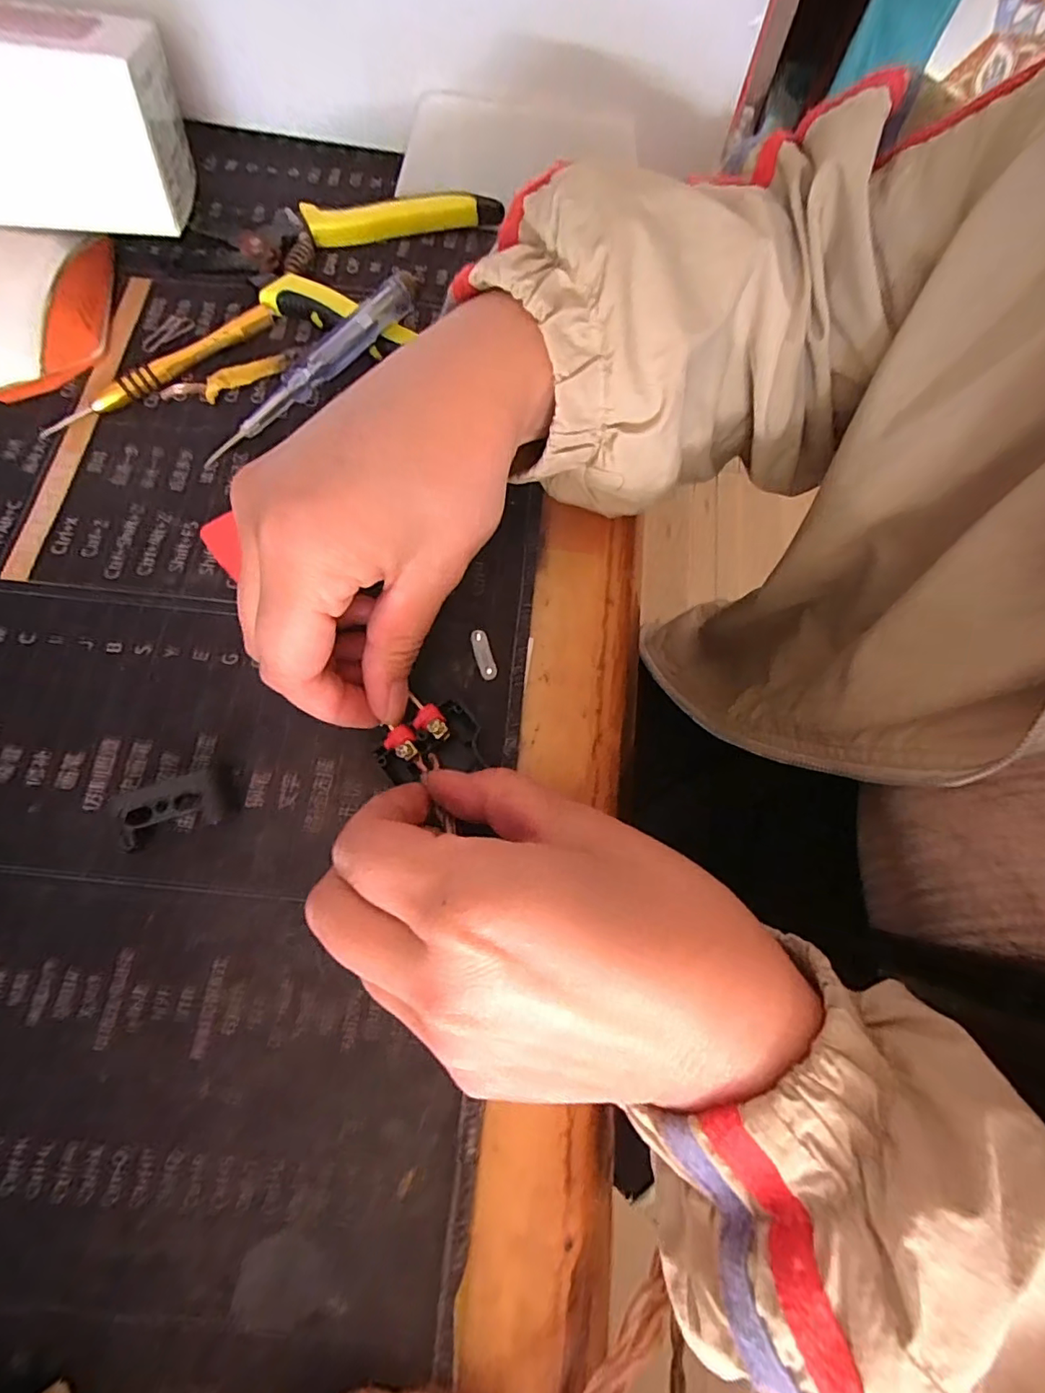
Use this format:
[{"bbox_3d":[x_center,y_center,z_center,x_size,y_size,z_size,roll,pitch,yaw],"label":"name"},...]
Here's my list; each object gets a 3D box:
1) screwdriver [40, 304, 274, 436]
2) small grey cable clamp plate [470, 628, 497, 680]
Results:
[{"bbox_3d":[-0.166,-0.150,0.258,0.112,0.009,0.010,-35,78,-11],"label":"screwdriver"},{"bbox_3d":[-0.016,-0.017,0.228,0.007,0.006,0.021,-18,75,-7],"label":"small grey cable clamp plate"}]

